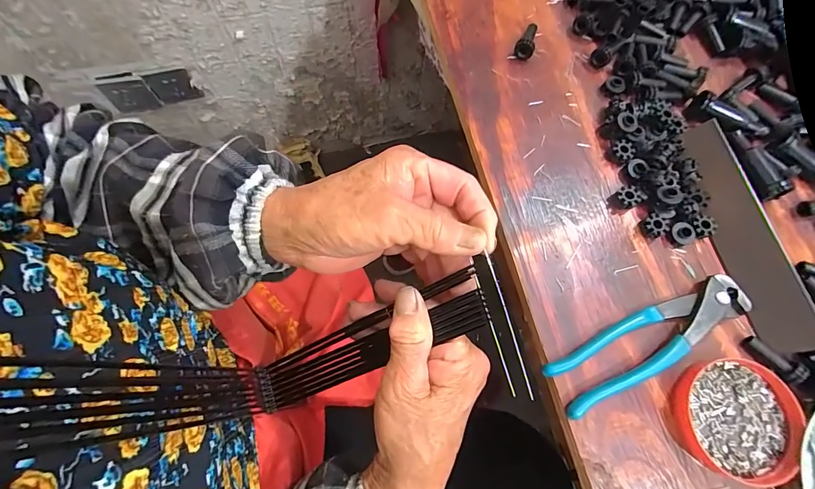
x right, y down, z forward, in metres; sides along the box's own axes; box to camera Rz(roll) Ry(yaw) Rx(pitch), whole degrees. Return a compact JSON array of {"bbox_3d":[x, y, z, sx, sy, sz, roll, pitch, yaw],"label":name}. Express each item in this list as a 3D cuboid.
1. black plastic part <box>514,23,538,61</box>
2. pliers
[{"bbox_3d":[0.114,-0.194,0.373,0.017,0.013,0.040,16,72,3],"label":"black plastic part"},{"bbox_3d":[0.179,0.071,0.291,0.162,0.015,0.040,-25,75,-10],"label":"pliers"}]

